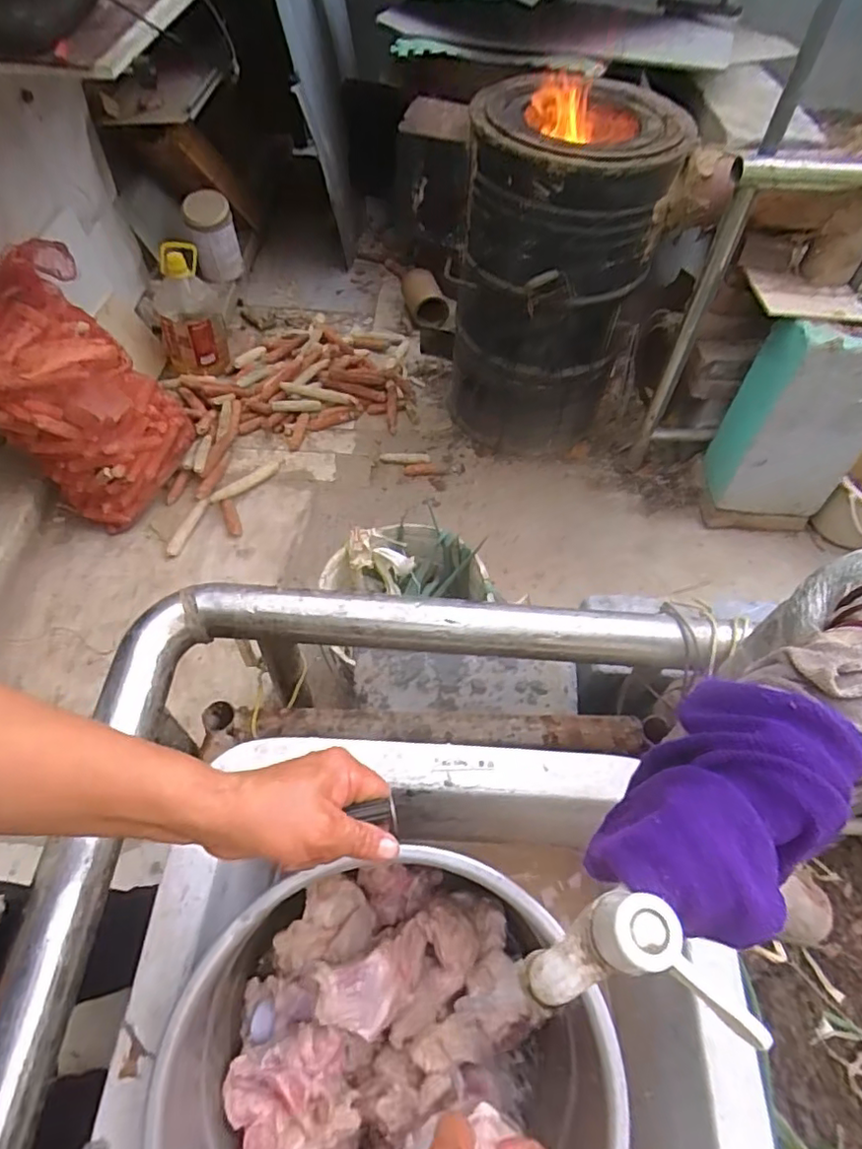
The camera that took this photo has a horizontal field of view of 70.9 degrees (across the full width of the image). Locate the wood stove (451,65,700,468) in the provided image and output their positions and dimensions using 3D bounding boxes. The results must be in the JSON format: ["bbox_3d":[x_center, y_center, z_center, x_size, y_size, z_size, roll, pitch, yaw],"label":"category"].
[{"bbox_3d":[0.294,-0.722,1.556,0.436,0.784,0.465,8,54,5],"label":"wood stove"}]

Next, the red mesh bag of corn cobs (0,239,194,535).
[{"bbox_3d":[-0.809,-0.409,1.408,0.376,0.467,0.385,29,58,19],"label":"red mesh bag of corn cobs"}]

